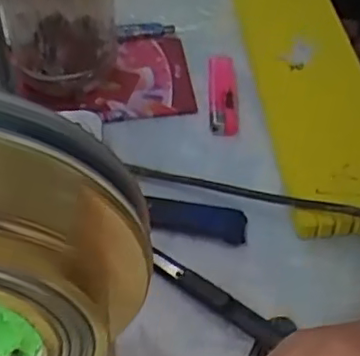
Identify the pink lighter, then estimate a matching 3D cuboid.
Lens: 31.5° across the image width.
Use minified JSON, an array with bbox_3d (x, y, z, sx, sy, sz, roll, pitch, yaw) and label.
[{"bbox_3d":[0.031,-0.061,0.459,0.020,0.012,0.074,1,47,0],"label":"pink lighter"}]

